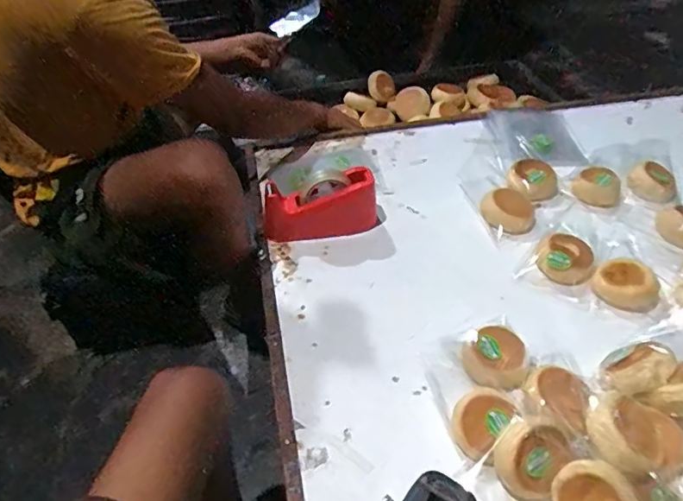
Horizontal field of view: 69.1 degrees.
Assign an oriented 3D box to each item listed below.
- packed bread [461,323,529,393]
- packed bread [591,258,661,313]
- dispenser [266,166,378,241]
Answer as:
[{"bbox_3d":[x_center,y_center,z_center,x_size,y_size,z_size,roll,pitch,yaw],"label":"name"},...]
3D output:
[{"bbox_3d":[0.223,0.155,0.706,0.091,0.047,0.086,-2,49,2],"label":"packed bread"},{"bbox_3d":[0.464,0.051,0.799,0.088,0.034,0.092,-37,57,-25],"label":"packed bread"},{"bbox_3d":[-0.038,-0.080,0.893,0.205,0.111,0.057,-13,49,-8],"label":"dispenser"}]

